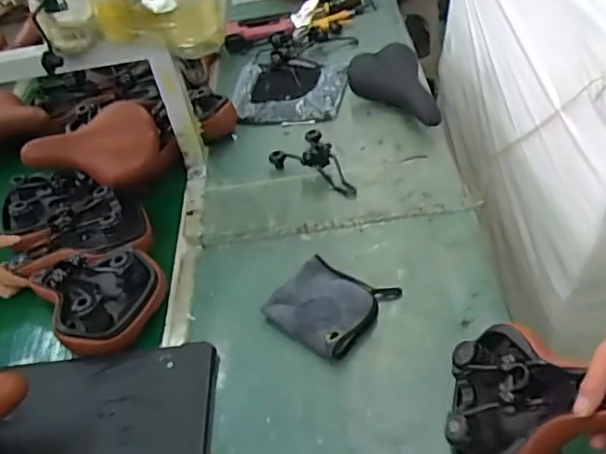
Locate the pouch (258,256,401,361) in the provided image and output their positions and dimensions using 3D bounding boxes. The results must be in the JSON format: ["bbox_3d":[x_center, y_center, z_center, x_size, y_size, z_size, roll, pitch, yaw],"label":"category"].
[{"bbox_3d":[0.041,0.114,0.921,0.150,0.029,0.153,25,55,31],"label":"pouch"}]

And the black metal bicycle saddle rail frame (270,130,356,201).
[{"bbox_3d":[0.009,-0.126,1.144,0.121,0.067,0.205,-20,45,-8],"label":"black metal bicycle saddle rail frame"}]

